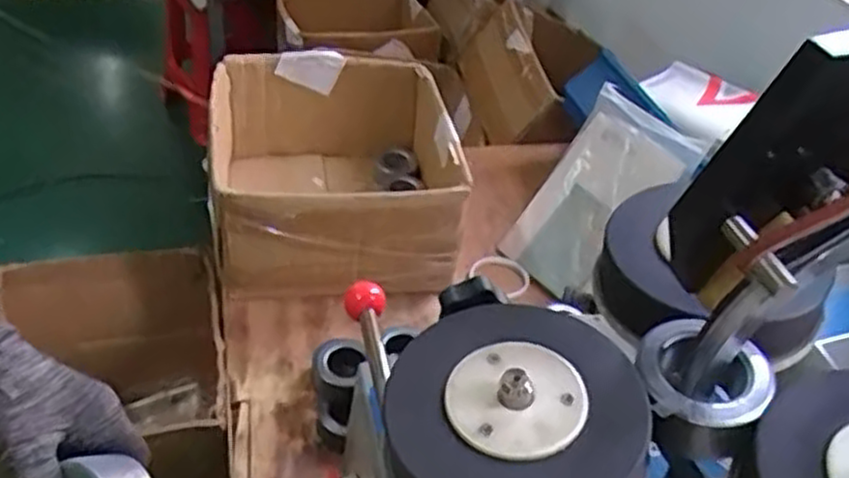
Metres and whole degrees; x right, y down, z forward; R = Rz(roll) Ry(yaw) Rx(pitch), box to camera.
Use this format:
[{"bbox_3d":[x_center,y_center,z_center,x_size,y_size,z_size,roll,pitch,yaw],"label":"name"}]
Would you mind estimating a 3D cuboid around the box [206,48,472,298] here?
[{"bbox_3d":[-0.126,-0.095,1.072,0.321,0.190,0.344,1,39,-7],"label":"box"}]

